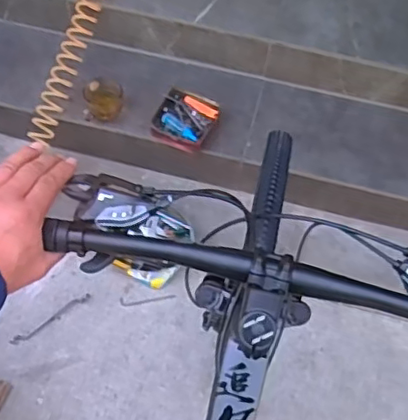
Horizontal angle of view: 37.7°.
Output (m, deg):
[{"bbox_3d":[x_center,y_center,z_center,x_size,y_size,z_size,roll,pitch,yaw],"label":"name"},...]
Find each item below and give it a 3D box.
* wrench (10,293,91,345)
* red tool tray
[{"bbox_3d":[-0.391,0.278,1.530,0.225,0.008,0.023,-32,67,-19],"label":"wrench"},{"bbox_3d":[-0.051,-0.257,1.664,0.164,0.045,0.158,20,62,9],"label":"red tool tray"}]

